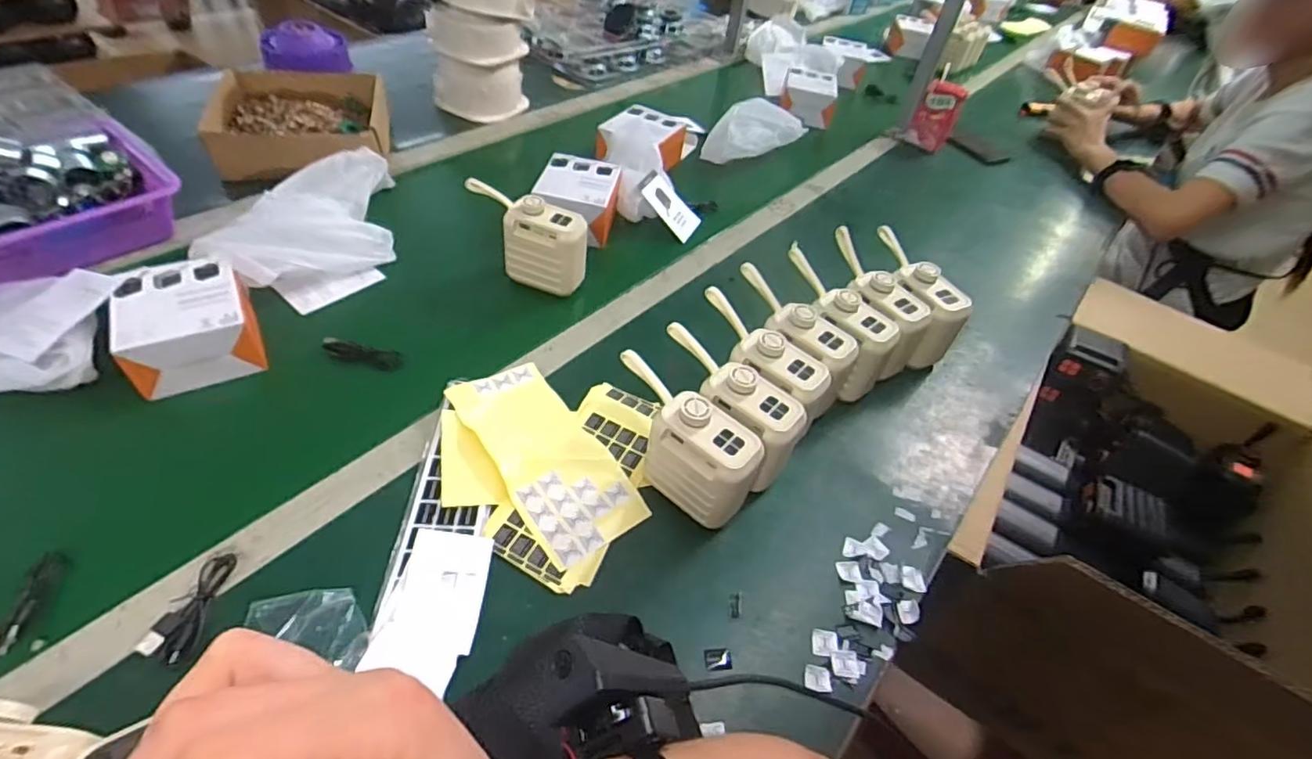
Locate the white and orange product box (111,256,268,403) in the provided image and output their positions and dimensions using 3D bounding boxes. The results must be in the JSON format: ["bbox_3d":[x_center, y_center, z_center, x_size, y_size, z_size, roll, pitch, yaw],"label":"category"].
[{"bbox_3d":[-0.441,-0.054,0.562,0.100,0.064,0.109,-19,54,-25],"label":"white and orange product box"}]

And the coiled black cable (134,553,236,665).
[{"bbox_3d":[-0.321,0.159,0.414,0.031,0.011,0.073,13,47,2],"label":"coiled black cable"}]

